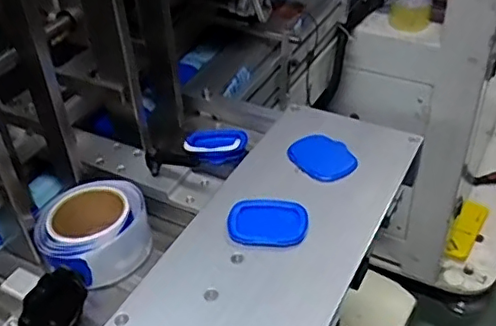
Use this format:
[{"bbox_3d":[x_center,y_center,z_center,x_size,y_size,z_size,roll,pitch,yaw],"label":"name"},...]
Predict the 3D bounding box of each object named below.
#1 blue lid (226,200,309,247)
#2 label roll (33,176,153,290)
[{"bbox_3d":[0.021,0.063,0.613,0.081,0.013,0.059,2,40,6],"label":"blue lid"},{"bbox_3d":[-0.167,0.073,0.641,0.119,0.055,0.118,-2,39,2],"label":"label roll"}]

